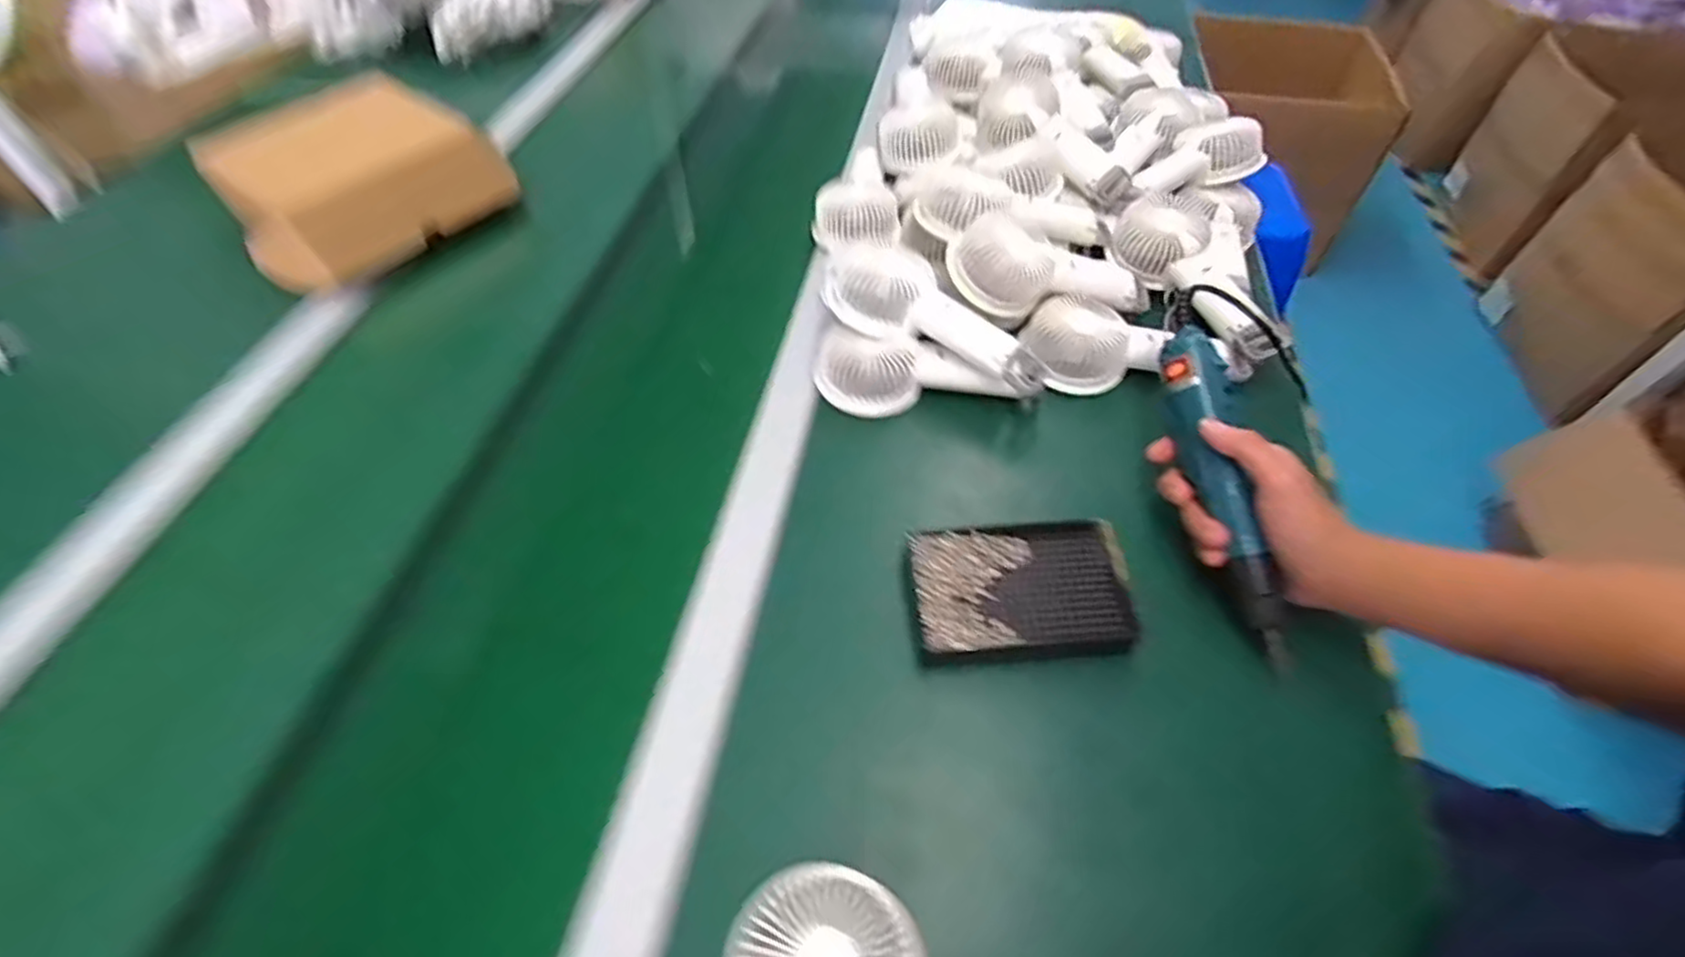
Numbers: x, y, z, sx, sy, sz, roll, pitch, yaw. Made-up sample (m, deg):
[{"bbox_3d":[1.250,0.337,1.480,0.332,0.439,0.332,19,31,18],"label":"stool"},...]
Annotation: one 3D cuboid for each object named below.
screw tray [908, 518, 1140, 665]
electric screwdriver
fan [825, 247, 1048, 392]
[{"bbox_3d":[0.117,0.075,0.478,0.138,0.024,0.091,-3,53,-3],"label":"screw tray"},{"bbox_3d":[0.250,0.005,0.465,0.030,0.029,0.217,-8,75,-7],"label":"electric screwdriver"},{"bbox_3d":[0.078,-0.129,0.586,0.196,0.040,0.068,29,56,3],"label":"fan"}]

